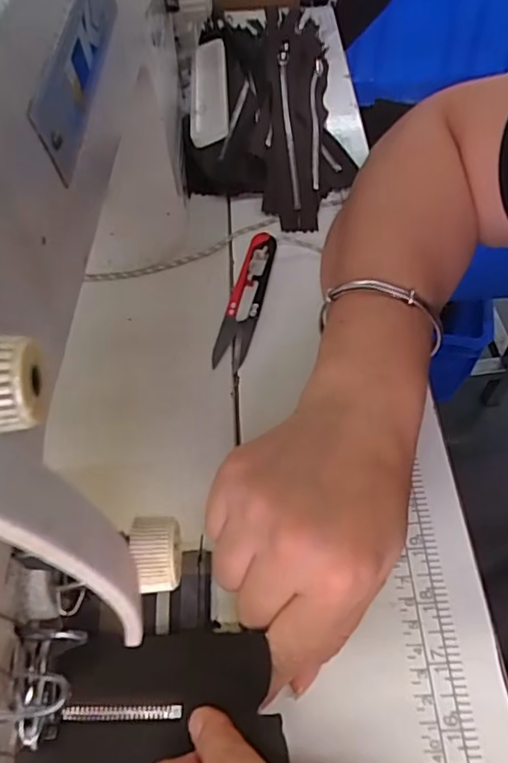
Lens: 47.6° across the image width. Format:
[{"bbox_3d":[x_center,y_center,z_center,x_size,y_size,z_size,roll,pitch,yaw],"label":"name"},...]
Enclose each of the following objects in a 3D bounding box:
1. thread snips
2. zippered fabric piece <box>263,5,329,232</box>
[{"bbox_3d":[-0.006,-0.054,0.364,0.022,0.012,0.101,10,57,8],"label":"thread snips"},{"bbox_3d":[0.038,-0.227,0.478,0.062,0.016,0.265,15,61,-26],"label":"zippered fabric piece"}]

